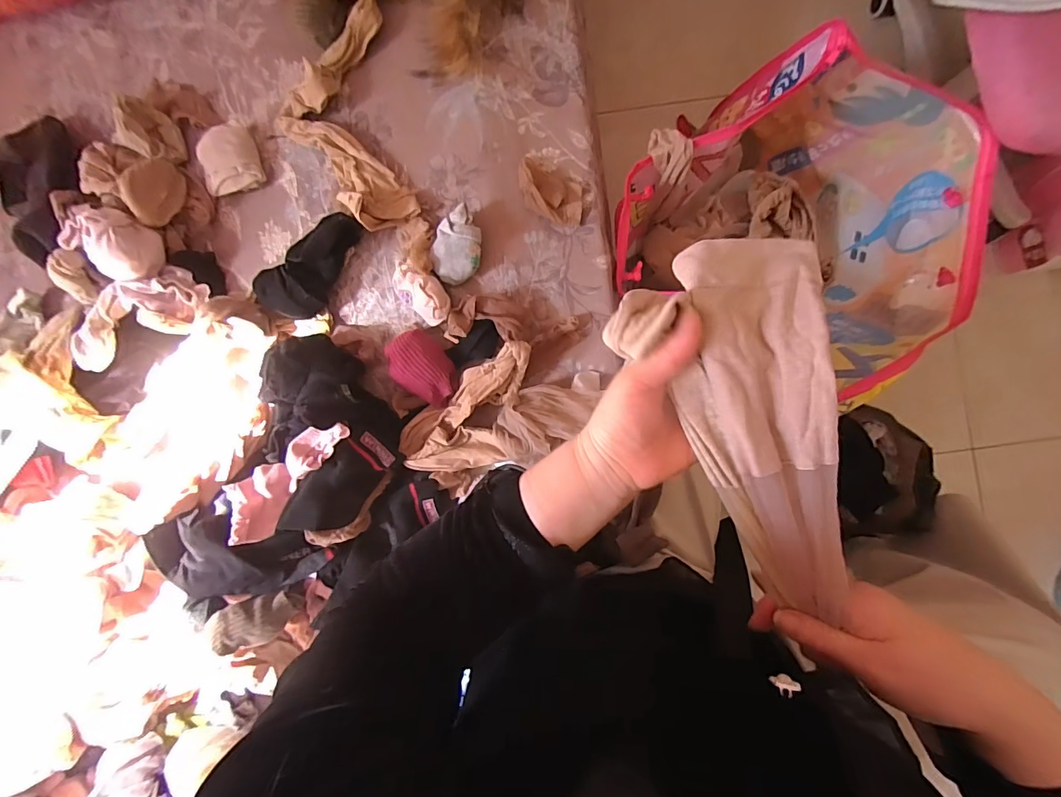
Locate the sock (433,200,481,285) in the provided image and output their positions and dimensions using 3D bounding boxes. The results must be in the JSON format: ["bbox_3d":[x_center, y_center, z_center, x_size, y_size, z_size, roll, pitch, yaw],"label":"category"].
[{"bbox_3d":[-0.083,-0.179,0.520,0.056,0.047,0.085,3,89,1],"label":"sock"}]

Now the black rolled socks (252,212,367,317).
[{"bbox_3d":[-0.252,-0.155,0.523,0.065,0.051,0.138,37,90,2],"label":"black rolled socks"}]

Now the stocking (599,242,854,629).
[{"bbox_3d":[0.136,0.025,0.261,0.116,0.038,0.231,-19,97,1],"label":"stocking"}]

